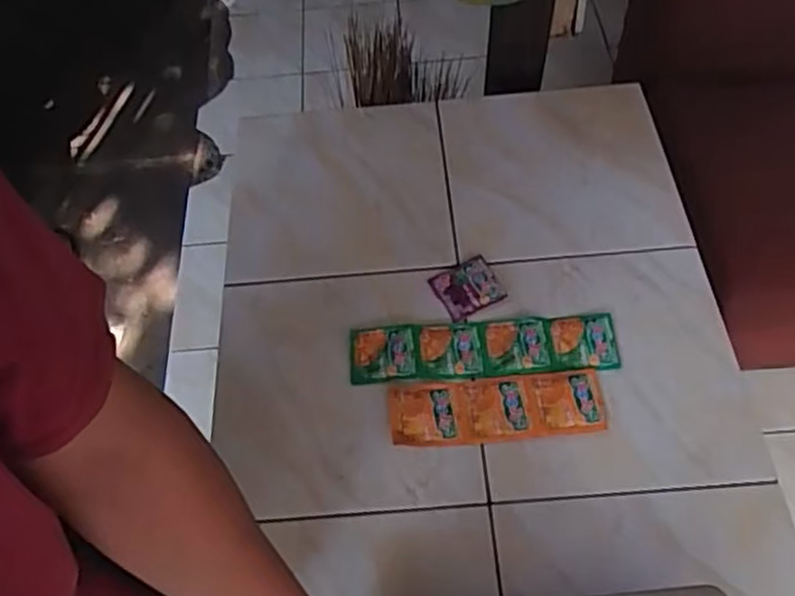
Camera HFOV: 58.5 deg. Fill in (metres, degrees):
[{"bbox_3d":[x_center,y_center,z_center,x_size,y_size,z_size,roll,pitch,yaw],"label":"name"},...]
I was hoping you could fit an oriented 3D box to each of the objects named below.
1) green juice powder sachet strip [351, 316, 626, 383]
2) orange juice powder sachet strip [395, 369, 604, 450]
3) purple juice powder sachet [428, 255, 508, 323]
[{"bbox_3d":[0.097,0.059,0.813,0.300,0.009,0.071,-3,59,3],"label":"green juice powder sachet strip"},{"bbox_3d":[0.108,0.121,0.773,0.228,0.011,0.071,-5,59,1],"label":"orange juice powder sachet strip"},{"bbox_3d":[0.086,-0.013,0.858,0.074,0.005,0.068,-26,61,-11],"label":"purple juice powder sachet"}]

